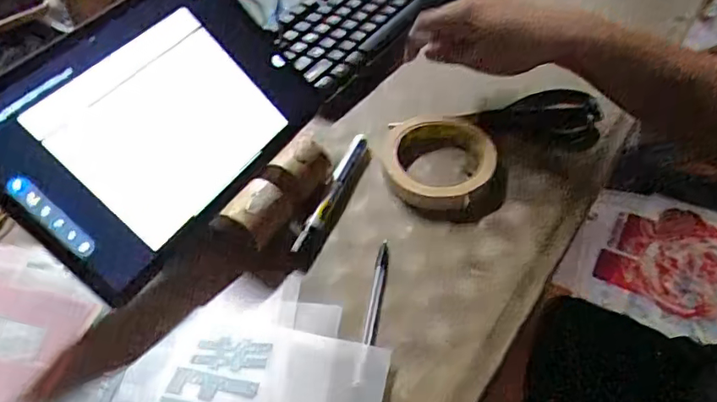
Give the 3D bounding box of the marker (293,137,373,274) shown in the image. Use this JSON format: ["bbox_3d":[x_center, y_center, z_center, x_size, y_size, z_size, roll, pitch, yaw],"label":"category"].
[{"bbox_3d":[-0.020,-0.002,0.472,0.021,0.012,0.142,16,53,13],"label":"marker"}]

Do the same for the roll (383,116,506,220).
[{"bbox_3d":[0.073,-0.033,0.491,0.095,0.020,0.107,-4,51,-2],"label":"roll"}]

